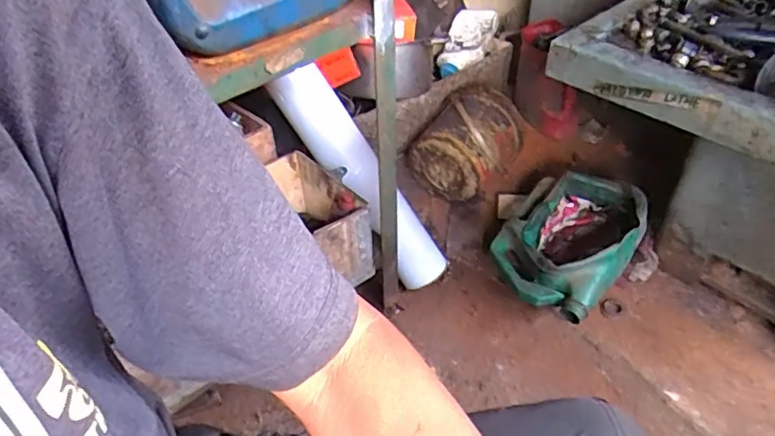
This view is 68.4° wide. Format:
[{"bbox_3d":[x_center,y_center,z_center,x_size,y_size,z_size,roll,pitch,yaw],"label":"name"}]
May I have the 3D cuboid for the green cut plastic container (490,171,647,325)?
[{"bbox_3d":[0.330,0.051,1.082,0.233,0.140,0.285,28,49,32],"label":"green cut plastic container"}]

